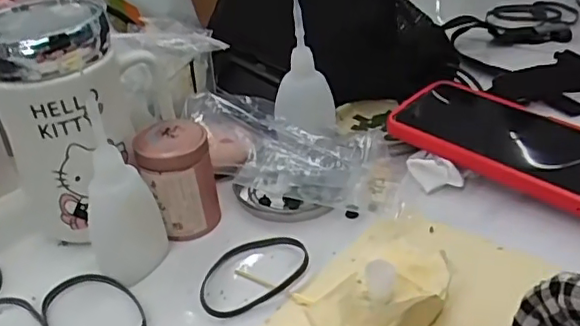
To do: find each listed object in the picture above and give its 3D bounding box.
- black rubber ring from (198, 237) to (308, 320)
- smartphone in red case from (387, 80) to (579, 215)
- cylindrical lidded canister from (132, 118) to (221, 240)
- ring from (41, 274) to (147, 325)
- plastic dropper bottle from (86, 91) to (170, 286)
[{"bbox_3d":[-0.021,0.063,0.345,0.070,0.005,0.047,-24,36,-21],"label":"black rubber ring"},{"bbox_3d":[0.158,-0.016,0.410,0.166,0.016,0.093,27,45,33],"label":"smartphone in red case"},{"bbox_3d":[-0.070,0.010,0.377,0.044,0.065,0.040,-10,34,-10],"label":"cylindrical lidded canister"},{"bbox_3d":[-0.109,0.082,0.328,0.049,0.004,0.069,-24,38,-27],"label":"ring"},{"bbox_3d":[-0.097,0.019,0.340,0.041,0.095,0.044,-13,35,-14],"label":"plastic dropper bottle"}]

